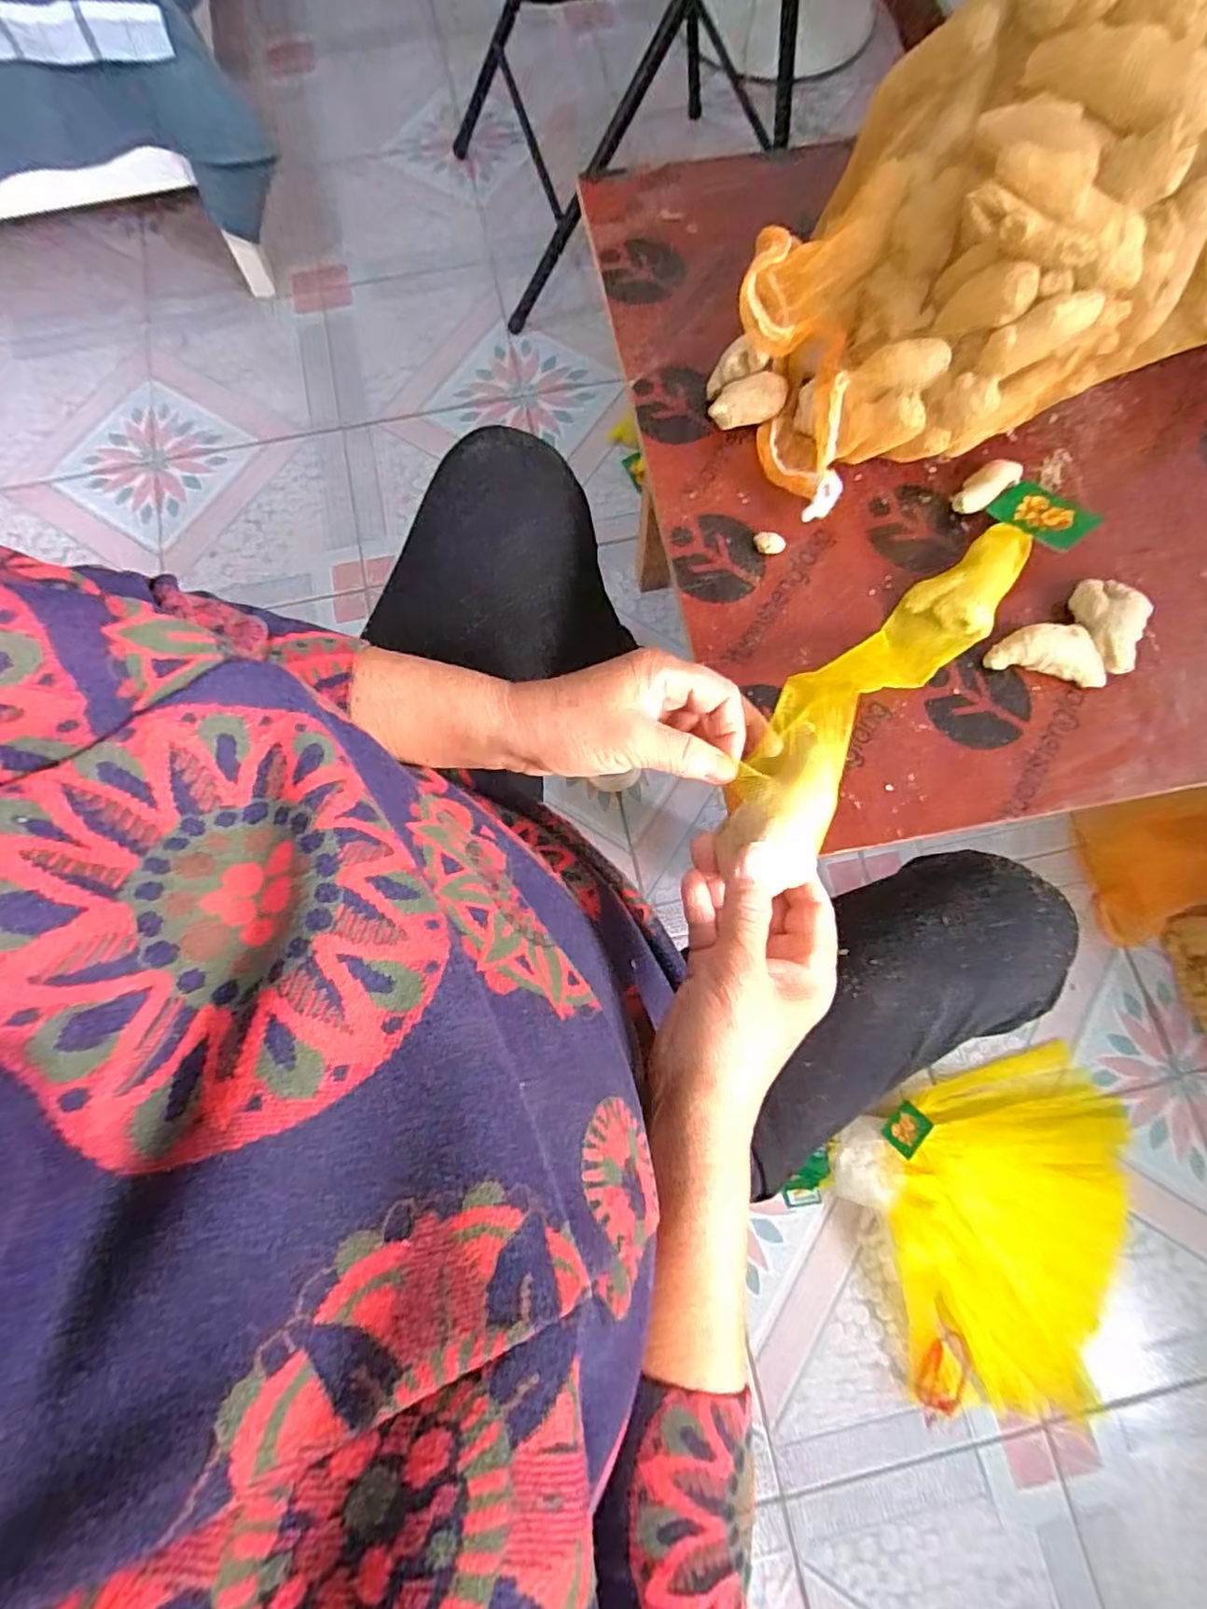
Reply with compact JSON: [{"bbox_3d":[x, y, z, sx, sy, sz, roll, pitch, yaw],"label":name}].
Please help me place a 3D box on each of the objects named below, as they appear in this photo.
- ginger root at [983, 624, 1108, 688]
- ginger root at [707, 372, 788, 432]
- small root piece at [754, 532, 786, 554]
[{"bbox_3d":[0.297,-0.102,0.424,0.075,0.020,0.029,12,75,3],"label":"ginger root"},{"bbox_3d":[0.105,-0.299,0.471,0.056,0.021,0.029,-13,76,-4],"label":"ginger root"},{"bbox_3d":[0.117,-0.185,0.451,0.022,0.006,0.013,0,75,-1],"label":"small root piece"}]

